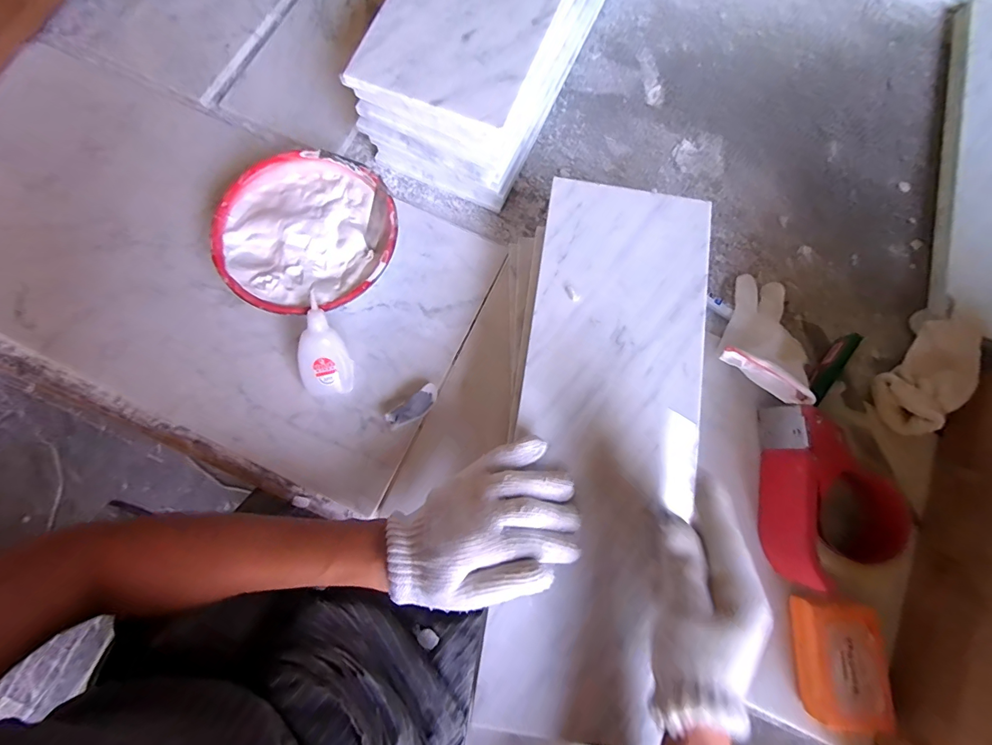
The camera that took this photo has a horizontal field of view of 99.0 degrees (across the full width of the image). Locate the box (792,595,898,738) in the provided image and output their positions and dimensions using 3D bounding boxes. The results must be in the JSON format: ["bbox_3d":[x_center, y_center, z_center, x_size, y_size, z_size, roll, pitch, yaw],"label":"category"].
[{"bbox_3d":[0.289,0.241,0.351,0.062,0.030,0.097,8,76,0],"label":"box"}]

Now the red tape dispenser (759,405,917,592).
[{"bbox_3d":[0.291,0.106,0.370,0.091,0.057,0.146,3,76,-1],"label":"red tape dispenser"}]

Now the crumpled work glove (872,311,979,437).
[{"bbox_3d":[0.423,-0.004,0.410,0.058,0.035,0.139,38,78,7],"label":"crumpled work glove"}]

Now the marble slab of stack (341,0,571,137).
[{"bbox_3d":[0.011,-0.422,0.423,0.151,0.016,0.418,22,76,3],"label":"marble slab of stack"}]

